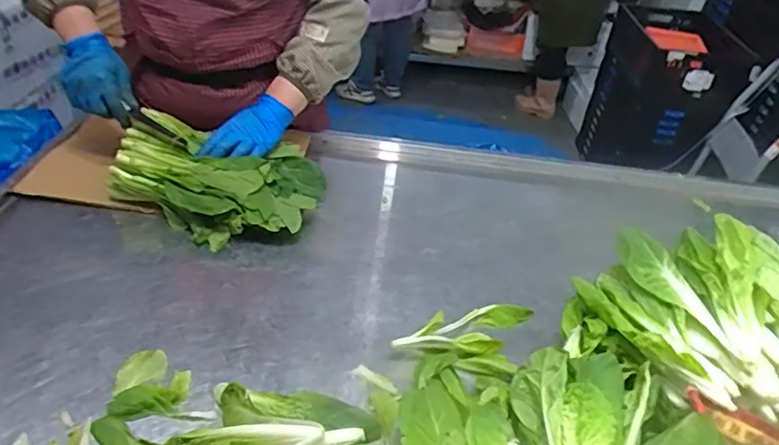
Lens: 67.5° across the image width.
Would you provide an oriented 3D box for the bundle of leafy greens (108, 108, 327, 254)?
[{"bbox_3d":[-0.272,-0.061,0.939,0.312,0.116,0.202,4,37,-3],"label":"bundle of leafy greens"}]

